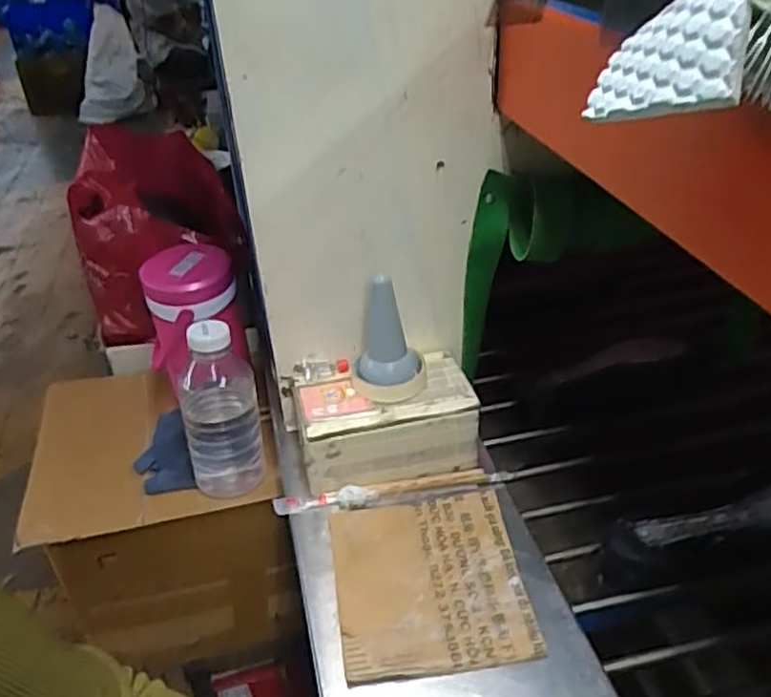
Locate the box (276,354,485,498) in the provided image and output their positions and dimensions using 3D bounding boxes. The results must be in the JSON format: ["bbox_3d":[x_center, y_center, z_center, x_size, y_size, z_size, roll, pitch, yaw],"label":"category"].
[{"bbox_3d":[-0.008,0.081,0.801,0.206,0.082,0.127,-7,34,-7],"label":"box"}]

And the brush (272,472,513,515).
[{"bbox_3d":[0.012,0.152,0.767,0.264,0.027,0.026,-9,35,-9],"label":"brush"}]

